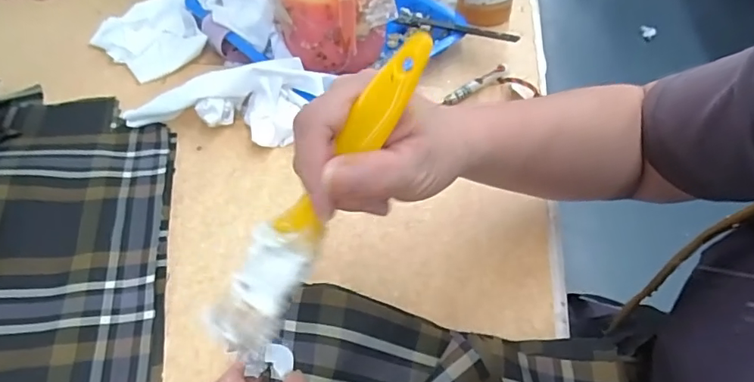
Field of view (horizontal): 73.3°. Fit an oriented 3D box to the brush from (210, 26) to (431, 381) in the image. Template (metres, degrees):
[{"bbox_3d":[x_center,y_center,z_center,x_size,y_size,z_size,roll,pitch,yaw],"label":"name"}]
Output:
[{"bbox_3d":[-0.028,0.008,0.233,0.029,0.176,0.020,39,14,28],"label":"brush"}]

